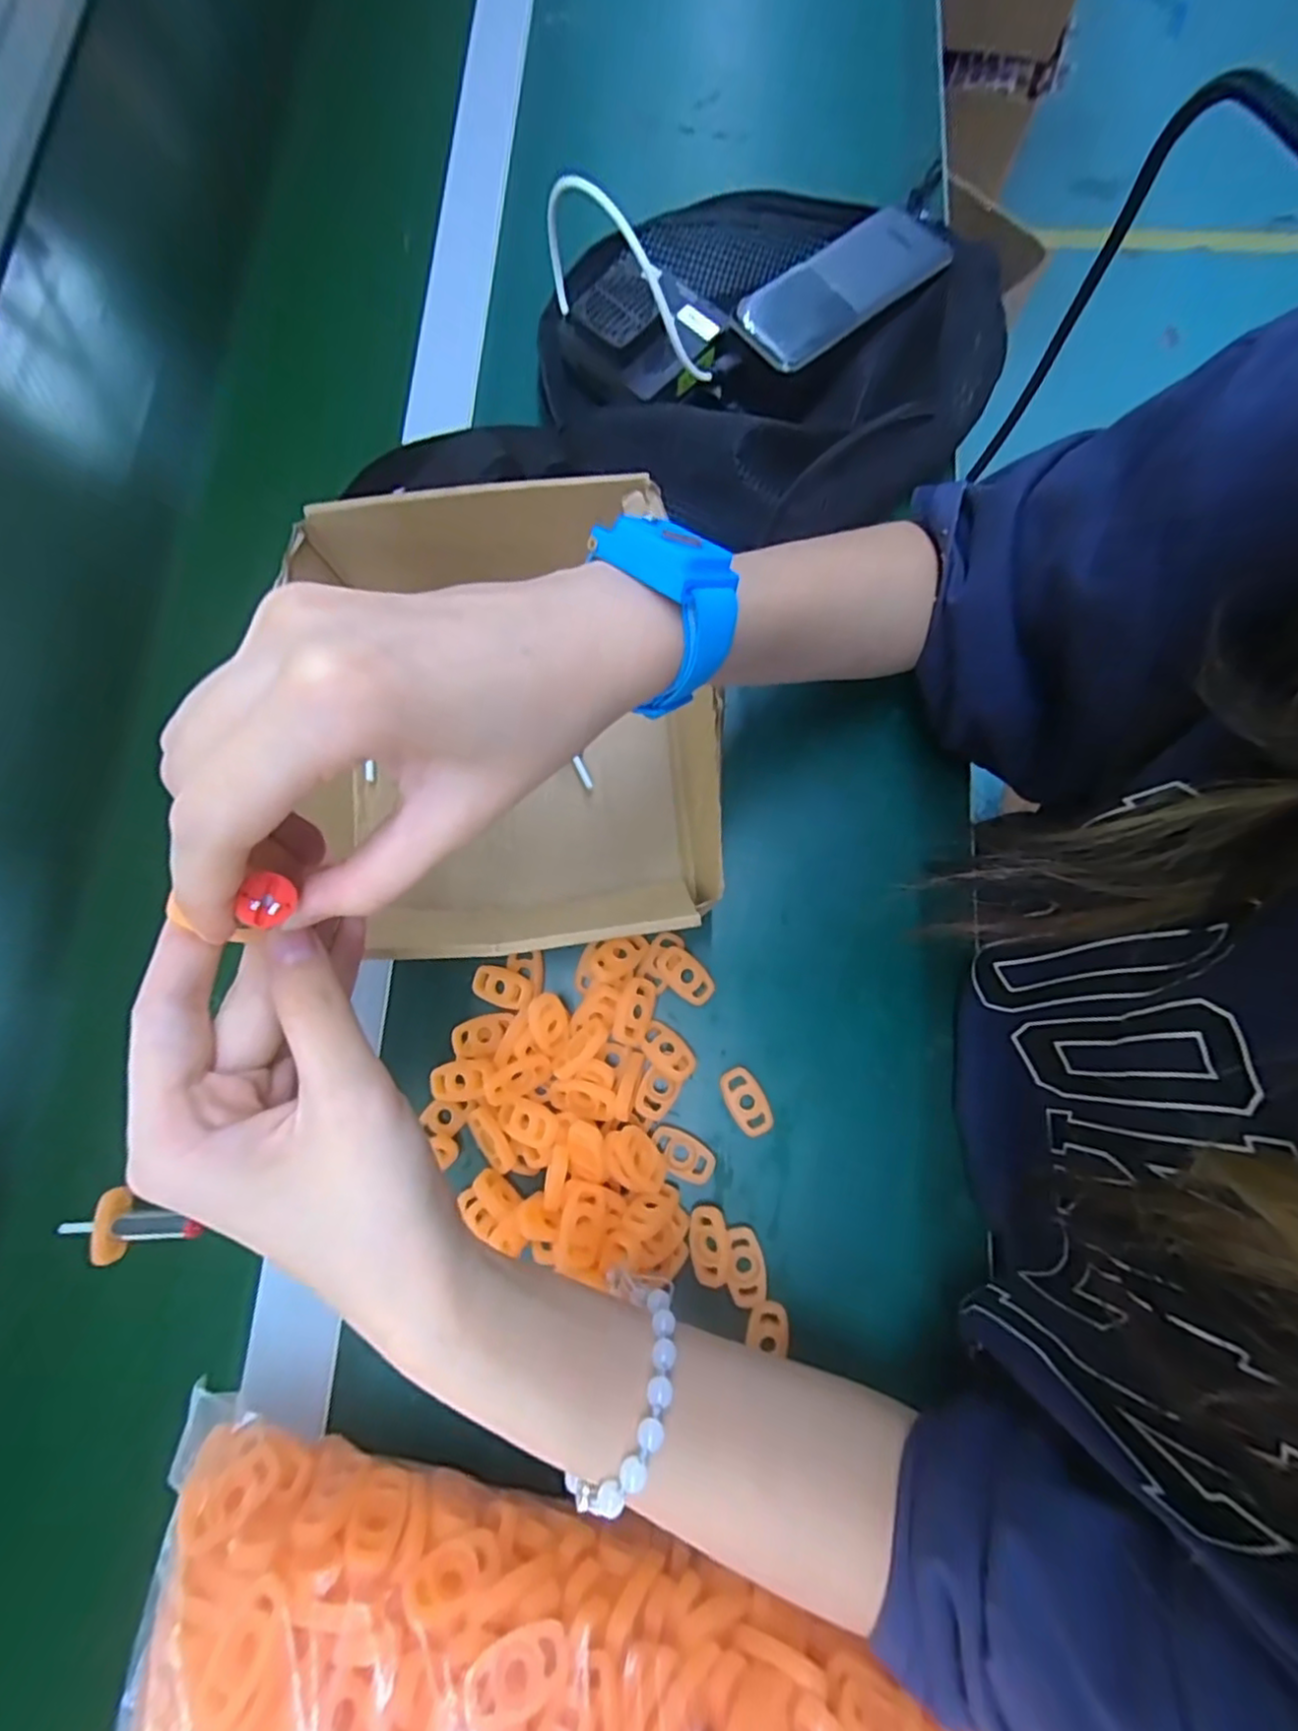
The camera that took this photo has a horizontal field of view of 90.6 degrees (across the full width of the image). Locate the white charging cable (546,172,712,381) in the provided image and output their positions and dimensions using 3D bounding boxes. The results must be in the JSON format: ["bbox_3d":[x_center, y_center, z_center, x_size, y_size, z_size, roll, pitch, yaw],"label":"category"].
[{"bbox_3d":[-0.014,-0.312,0.338,0.112,0.070,0.017,41,81,8],"label":"white charging cable"}]

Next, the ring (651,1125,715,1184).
[{"bbox_3d":[0.016,0.139,0.308,0.032,0.008,0.018,31,80,6],"label":"ring"}]

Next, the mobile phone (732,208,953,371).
[{"bbox_3d":[0.109,-0.326,0.360,0.126,0.009,0.051,-38,81,-8],"label":"mobile phone"}]

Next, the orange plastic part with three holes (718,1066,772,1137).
[{"bbox_3d":[0.047,0.115,0.314,0.018,0.006,0.033,-27,79,-6],"label":"orange plastic part with three holes"}]

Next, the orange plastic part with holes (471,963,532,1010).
[{"bbox_3d":[-0.073,0.060,0.318,0.029,0.006,0.018,15,78,3],"label":"orange plastic part with holes"}]

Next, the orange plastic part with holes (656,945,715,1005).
[{"bbox_3d":[0.018,0.055,0.322,0.033,0.004,0.018,41,84,-8],"label":"orange plastic part with holes"}]

